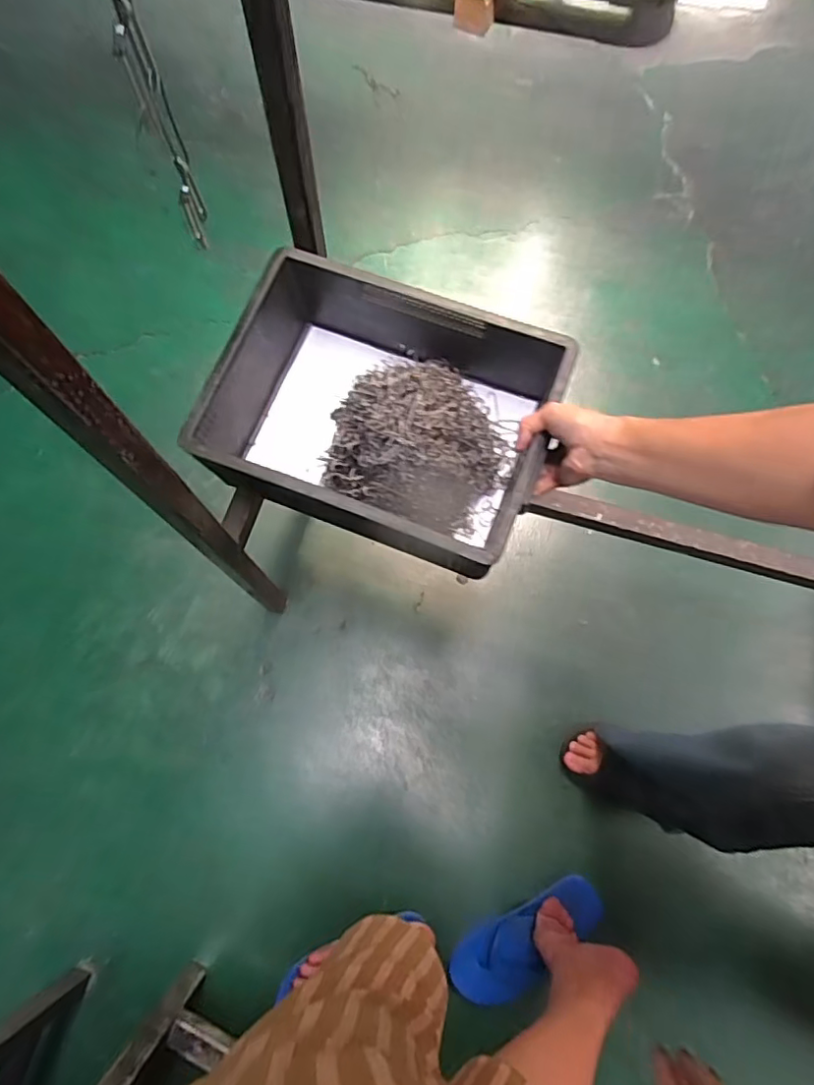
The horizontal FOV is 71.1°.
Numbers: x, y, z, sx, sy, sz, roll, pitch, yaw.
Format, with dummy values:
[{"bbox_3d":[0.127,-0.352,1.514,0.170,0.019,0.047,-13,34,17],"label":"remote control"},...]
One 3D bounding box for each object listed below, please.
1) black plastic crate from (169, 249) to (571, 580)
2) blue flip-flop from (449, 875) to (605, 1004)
[{"bbox_3d":[-0.028,-0.134,0.614,0.334,0.133,0.242,21,73,6],"label":"black plastic crate"},{"bbox_3d":[0.182,0.585,0.836,0.234,0.031,0.083,-27,75,-9],"label":"blue flip-flop"}]

